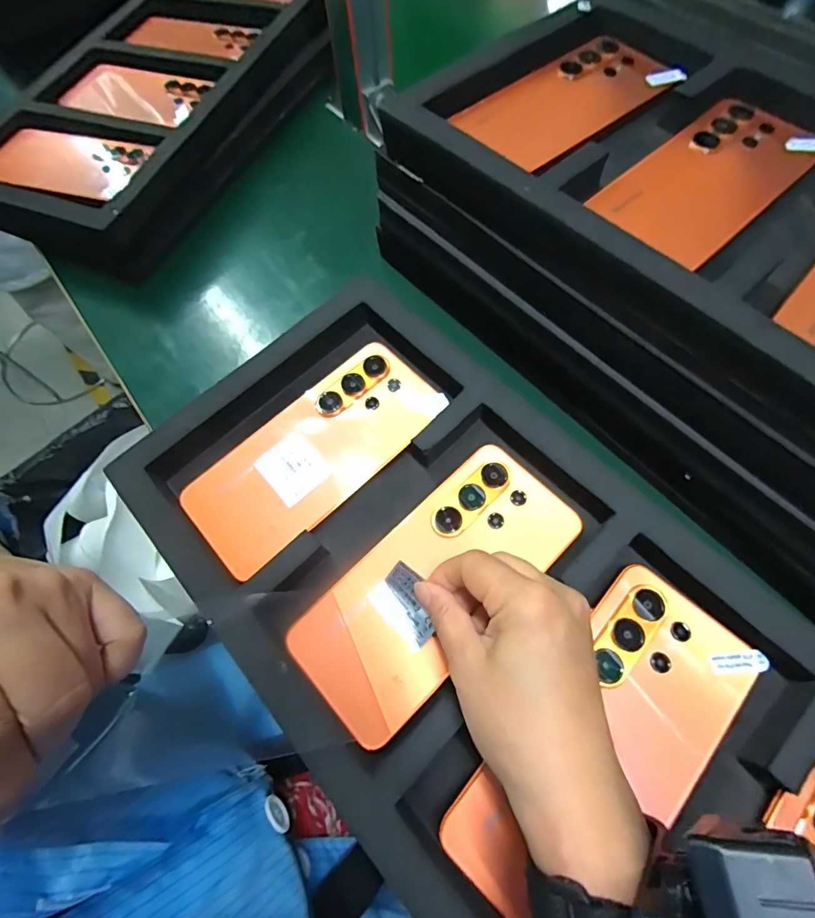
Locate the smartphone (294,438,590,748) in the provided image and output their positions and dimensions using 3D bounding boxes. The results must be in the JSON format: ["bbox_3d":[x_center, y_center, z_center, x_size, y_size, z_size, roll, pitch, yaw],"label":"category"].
[{"bbox_3d":[0.017,0.067,0.249,0.169,0.008,0.077,-41,73,-13],"label":"smartphone"}]

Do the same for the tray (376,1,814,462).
[{"bbox_3d":[0.216,-0.128,0.252,0.239,0.050,0.477,-40,70,-14],"label":"tray"}]

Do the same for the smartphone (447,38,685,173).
[{"bbox_3d":[0.113,-0.257,0.318,0.151,0.006,0.075,-36,74,-9],"label":"smartphone"}]

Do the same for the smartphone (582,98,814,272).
[{"bbox_3d":[0.187,-0.175,0.273,0.150,0.013,0.075,-40,70,-14],"label":"smartphone"}]

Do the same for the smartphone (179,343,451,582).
[{"bbox_3d":[-0.059,-0.005,0.287,0.167,0.004,0.076,-41,75,-11],"label":"smartphone"}]

